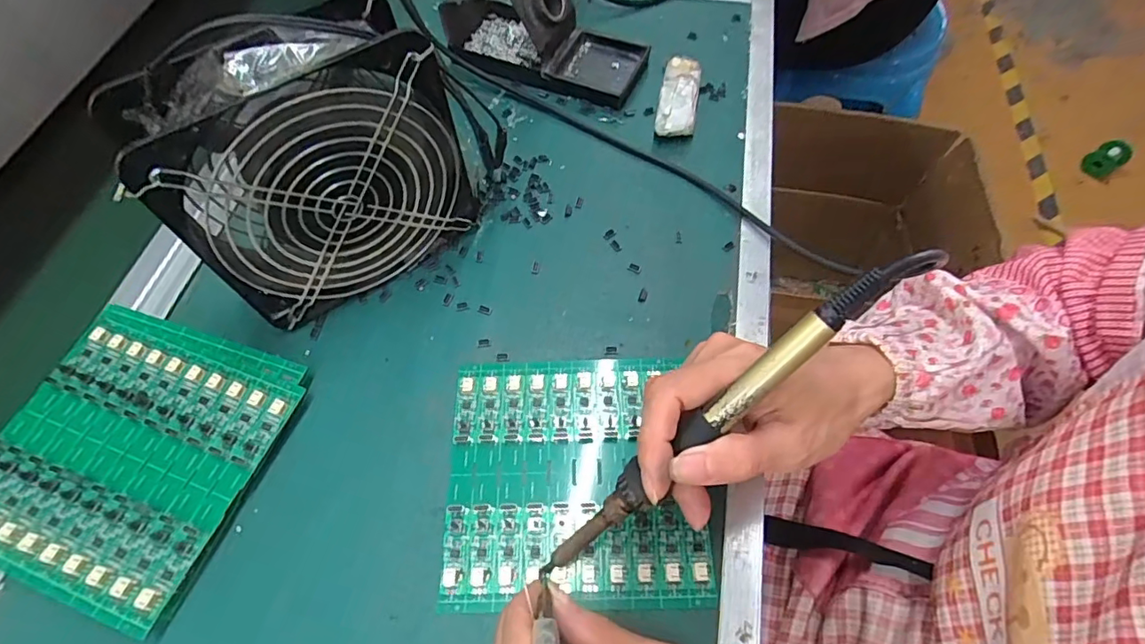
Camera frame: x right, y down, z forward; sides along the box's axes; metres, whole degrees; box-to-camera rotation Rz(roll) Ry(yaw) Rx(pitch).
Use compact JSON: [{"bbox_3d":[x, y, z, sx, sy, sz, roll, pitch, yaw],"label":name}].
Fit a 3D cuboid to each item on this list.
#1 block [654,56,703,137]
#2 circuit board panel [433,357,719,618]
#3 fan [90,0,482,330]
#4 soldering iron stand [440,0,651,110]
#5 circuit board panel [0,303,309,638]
[{"bbox_3d":[0.085,-0.181,0.428,0.029,0.020,0.086,10,62,7],"label":"block"},{"bbox_3d":[0.000,0.083,0.300,0.135,0.005,0.133,-2,61,1],"label":"circuit board panel"},{"bbox_3d":[-0.137,-0.087,0.311,0.166,0.153,0.069,-41,67,-19],"label":"fan"},{"bbox_3d":[-0.025,-0.240,0.434,0.164,0.072,0.070,19,63,12],"label":"soldering iron stand"},{"bbox_3d":[-0.244,0.070,0.302,0.138,0.024,0.143,17,63,11],"label":"circuit board panel"}]

